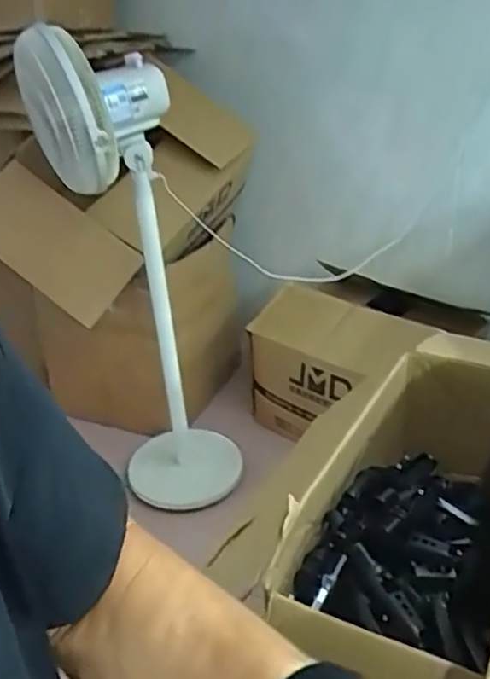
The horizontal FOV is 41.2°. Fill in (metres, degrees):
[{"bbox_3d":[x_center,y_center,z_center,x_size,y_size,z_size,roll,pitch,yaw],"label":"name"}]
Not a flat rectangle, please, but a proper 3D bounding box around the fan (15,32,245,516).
[{"bbox_3d":[-0.216,-0.091,1.437,0.372,1.040,0.243,-11,30,-16],"label":"fan"}]

